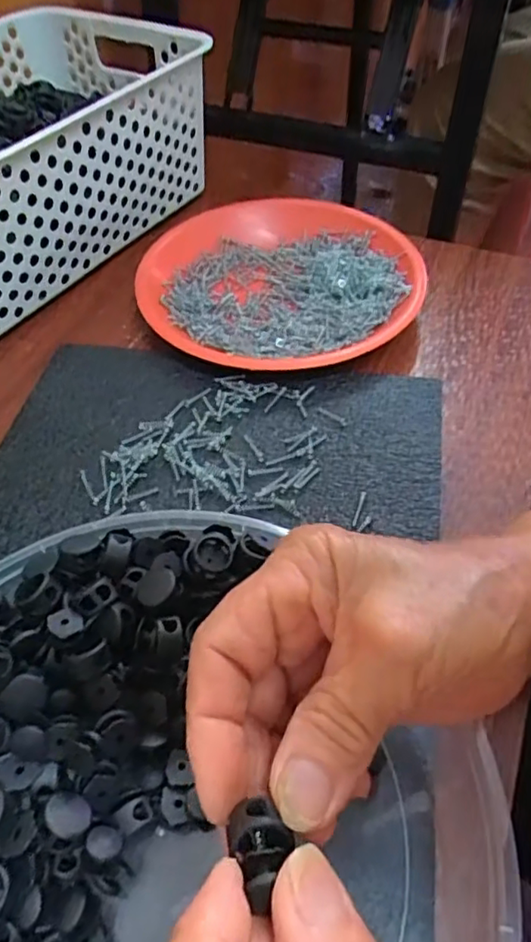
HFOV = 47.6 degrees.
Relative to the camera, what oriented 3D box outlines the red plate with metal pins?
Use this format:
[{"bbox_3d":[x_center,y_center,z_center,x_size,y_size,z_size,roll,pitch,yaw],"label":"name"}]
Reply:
[{"bbox_3d":[0.010,-0.132,0.426,0.188,0.029,0.180,0,52,1],"label":"red plate with metal pins"}]

